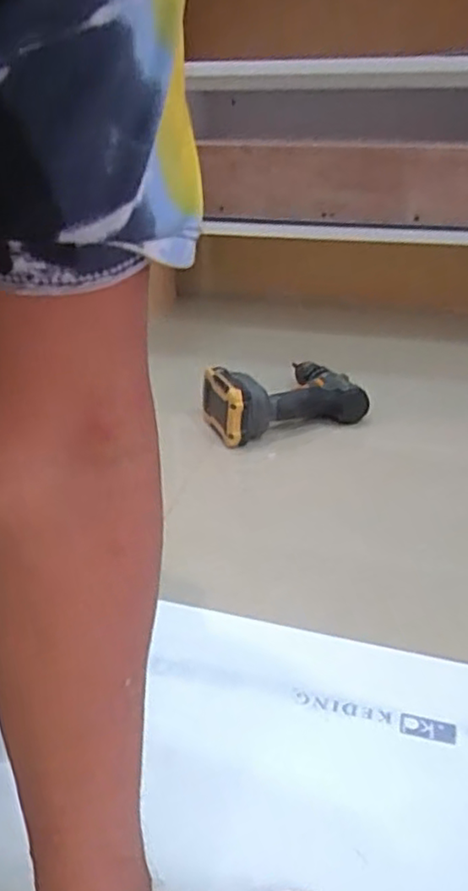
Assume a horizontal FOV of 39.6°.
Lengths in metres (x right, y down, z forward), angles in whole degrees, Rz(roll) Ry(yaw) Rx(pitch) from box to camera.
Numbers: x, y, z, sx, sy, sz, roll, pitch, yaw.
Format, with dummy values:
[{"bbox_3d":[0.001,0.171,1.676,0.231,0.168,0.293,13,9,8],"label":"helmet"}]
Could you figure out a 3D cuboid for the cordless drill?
[{"bbox_3d":[0.071,-0.074,0.922,0.200,0.079,0.152,-10,30,-18],"label":"cordless drill"}]

